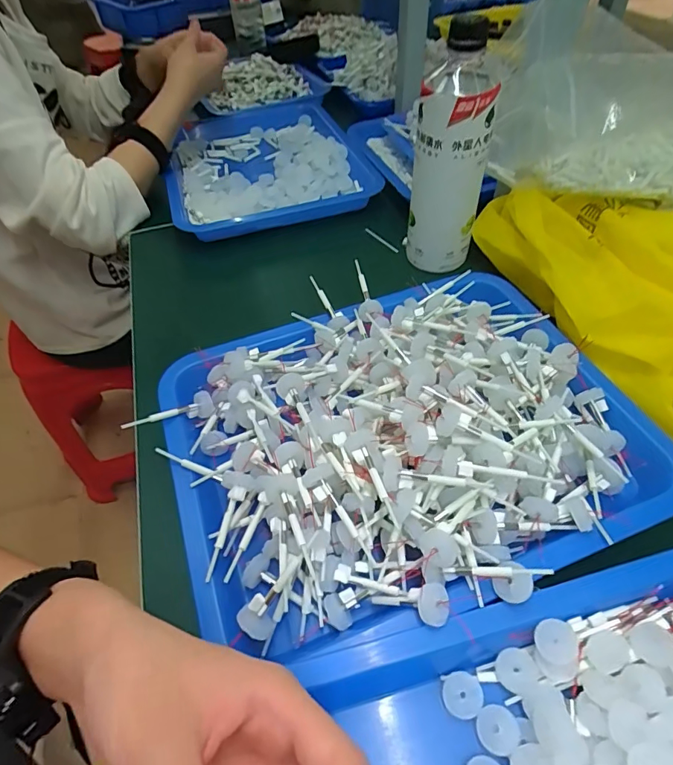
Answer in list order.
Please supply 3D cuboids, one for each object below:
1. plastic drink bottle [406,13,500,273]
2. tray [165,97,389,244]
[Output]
[{"bbox_3d":[0.107,-0.212,0.434,0.066,0.204,0.063,10,52,12],"label":"plastic drink bottle"},{"bbox_3d":[-0.100,-0.302,0.643,0.274,0.044,0.313,-18,52,-11],"label":"tray"}]

